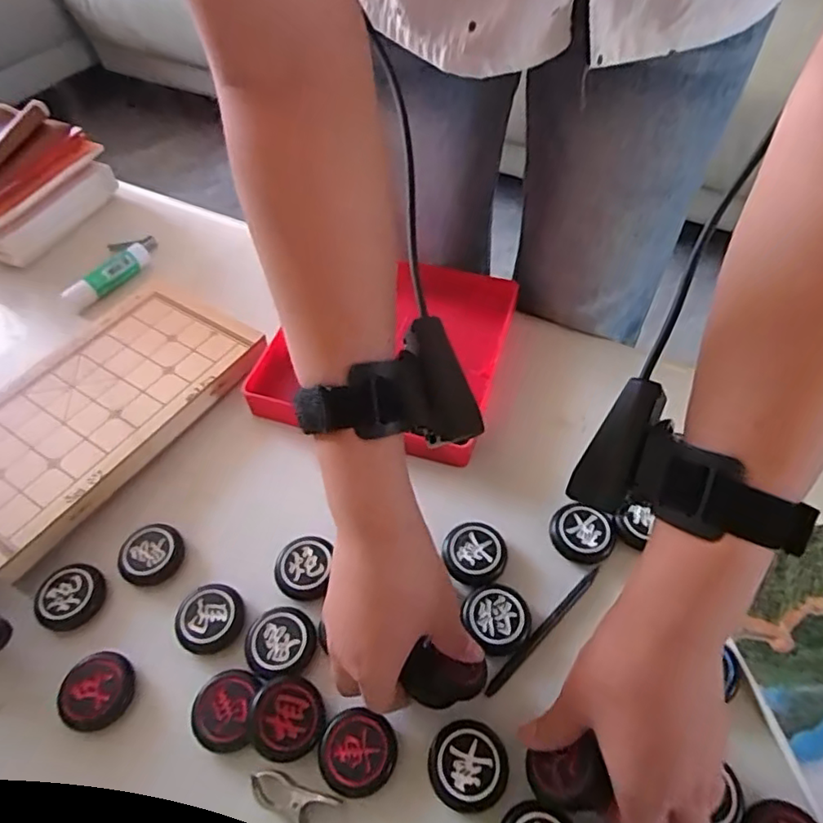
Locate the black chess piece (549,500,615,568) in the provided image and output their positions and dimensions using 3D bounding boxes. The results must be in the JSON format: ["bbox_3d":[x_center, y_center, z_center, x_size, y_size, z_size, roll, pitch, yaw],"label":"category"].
[{"bbox_3d":[0.121,0.088,0.415,0.042,0.014,0.039,12,54,12],"label":"black chess piece"}]

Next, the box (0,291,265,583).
[{"bbox_3d":[-0.265,0.001,0.484,0.141,0.044,0.257,26,58,21],"label":"box"}]

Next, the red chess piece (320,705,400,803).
[{"bbox_3d":[-0.032,0.199,0.339,0.043,0.011,0.043,17,56,15],"label":"red chess piece"}]

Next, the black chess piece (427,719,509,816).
[{"bbox_3d":[0.032,0.204,0.335,0.044,0.014,0.043,-1,53,2],"label":"black chess piece"}]

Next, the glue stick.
[{"bbox_3d":[-0.302,-0.144,0.595,0.019,0.026,0.113,22,57,18],"label":"glue stick"}]

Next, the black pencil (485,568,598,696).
[{"bbox_3d":[0.088,0.143,0.383,0.111,0.013,0.007,-38,60,-23],"label":"black pencil"}]

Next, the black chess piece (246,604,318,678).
[{"bbox_3d":[-0.085,0.148,0.376,0.044,0.011,0.042,-1,53,2],"label":"black chess piece"}]

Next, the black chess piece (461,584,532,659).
[{"bbox_3d":[0.056,0.136,0.382,0.042,0.010,0.044,-1,53,2],"label":"black chess piece"}]

